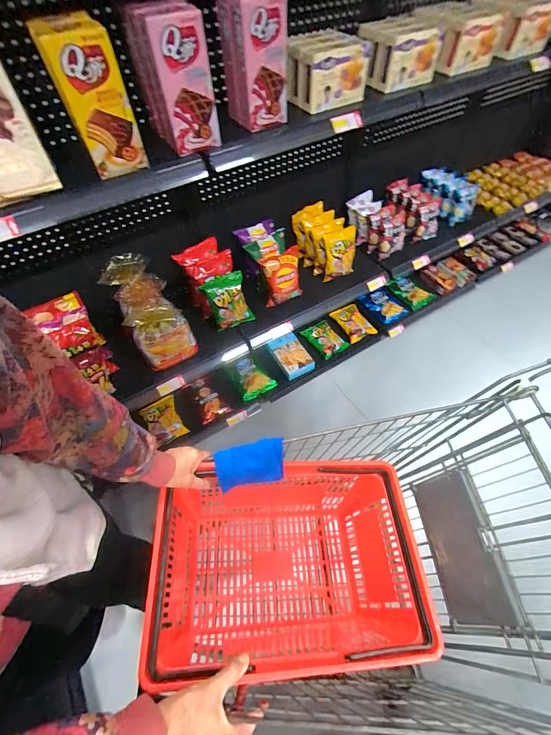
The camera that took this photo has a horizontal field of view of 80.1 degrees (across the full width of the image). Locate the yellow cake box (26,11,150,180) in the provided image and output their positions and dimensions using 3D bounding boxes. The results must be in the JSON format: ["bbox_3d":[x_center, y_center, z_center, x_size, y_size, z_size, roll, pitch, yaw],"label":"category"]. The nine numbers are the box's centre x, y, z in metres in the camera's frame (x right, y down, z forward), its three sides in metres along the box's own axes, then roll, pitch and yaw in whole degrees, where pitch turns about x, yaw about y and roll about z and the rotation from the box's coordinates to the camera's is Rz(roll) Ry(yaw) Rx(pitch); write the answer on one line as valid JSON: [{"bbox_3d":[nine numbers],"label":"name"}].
[{"bbox_3d":[-0.337,-0.497,0.624,0.112,0.224,0.077,-22,58,-13],"label":"yellow cake box"}]

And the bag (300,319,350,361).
[{"bbox_3d":[0.222,-0.132,1.477,0.121,0.059,0.187,-38,62,-21],"label":"bag"}]

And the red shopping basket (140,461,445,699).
[{"bbox_3d":[0.031,0.394,0.675,0.468,0.293,0.315,-4,56,-1],"label":"red shopping basket"}]

